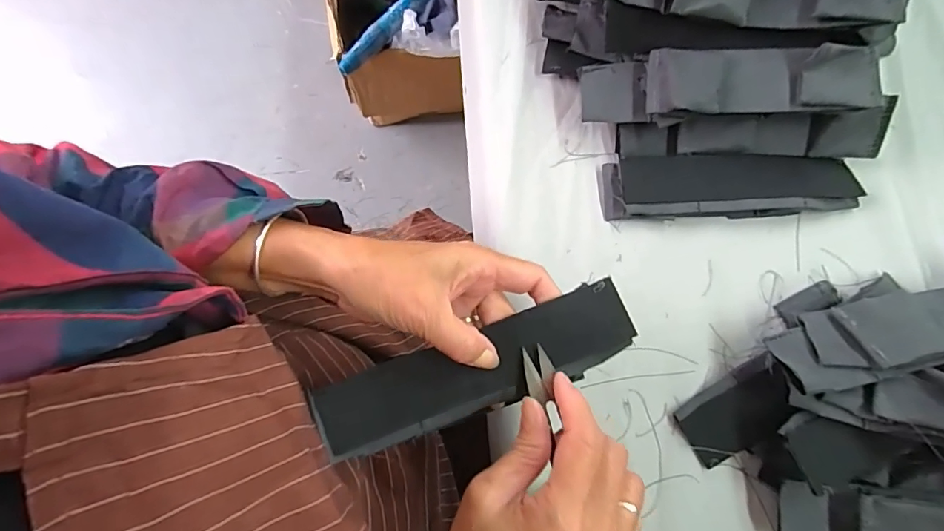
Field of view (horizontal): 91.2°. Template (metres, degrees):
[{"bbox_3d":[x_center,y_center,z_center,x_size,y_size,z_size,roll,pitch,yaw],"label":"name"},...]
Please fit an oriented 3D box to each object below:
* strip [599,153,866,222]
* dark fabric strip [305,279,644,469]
[{"bbox_3d":[0.202,-0.061,0.363,0.194,0.019,0.046,-2,78,1],"label":"strip"},{"bbox_3d":[0.003,0.061,0.267,0.185,0.013,0.045,-20,79,-3],"label":"dark fabric strip"}]

